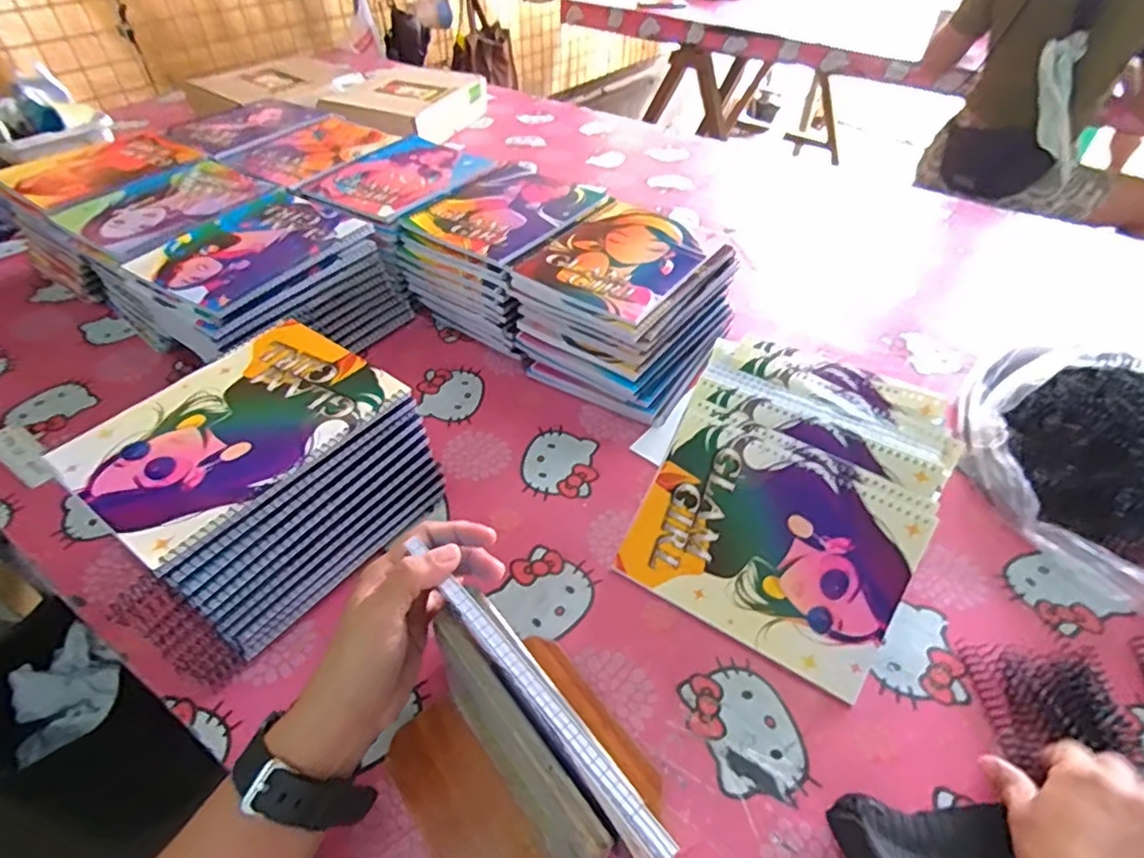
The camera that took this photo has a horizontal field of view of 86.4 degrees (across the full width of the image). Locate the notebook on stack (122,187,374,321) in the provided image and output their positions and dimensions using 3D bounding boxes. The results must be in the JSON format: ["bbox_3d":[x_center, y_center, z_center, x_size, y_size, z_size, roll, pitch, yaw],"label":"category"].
[{"bbox_3d":[-0.334,-0.194,0.643,0.155,0.015,0.203,24,49,21],"label":"notebook on stack"}]

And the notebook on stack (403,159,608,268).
[{"bbox_3d":[-0.072,-0.262,0.720,0.171,0.011,0.209,28,50,24],"label":"notebook on stack"}]

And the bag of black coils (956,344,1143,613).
[{"bbox_3d":[0.473,0.026,0.553,0.223,0.068,0.243,31,52,27],"label":"bag of black coils"}]

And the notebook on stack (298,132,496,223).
[{"bbox_3d":[-0.220,-0.325,0.774,0.162,0.010,0.205,26,50,23],"label":"notebook on stack"}]

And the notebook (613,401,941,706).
[{"bbox_3d":[0.151,0.086,0.474,0.197,0.007,0.155,25,85,21],"label":"notebook"}]

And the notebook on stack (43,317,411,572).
[{"bbox_3d":[-0.241,-0.005,0.439,0.144,0.010,0.198,29,51,25],"label":"notebook on stack"}]

